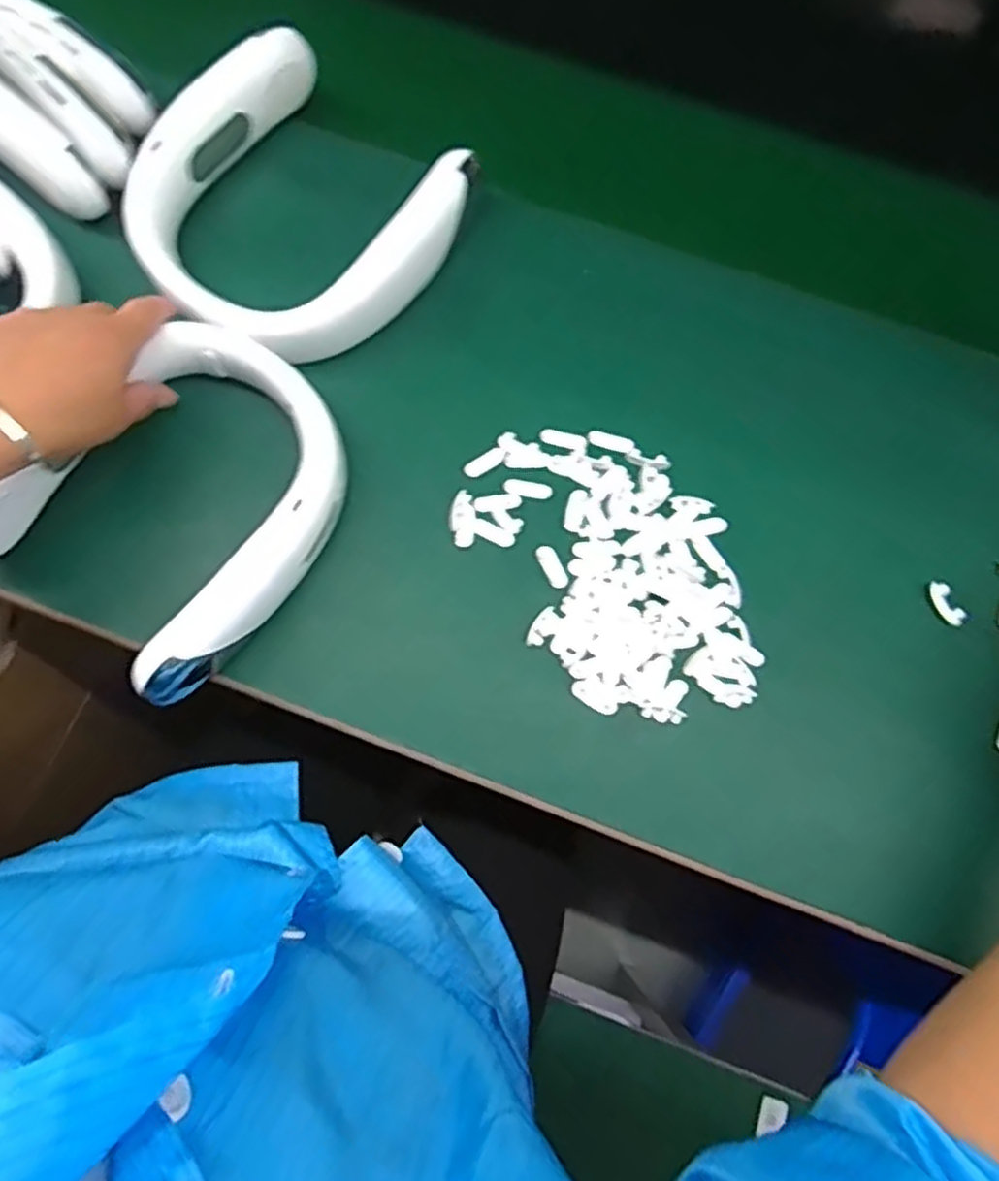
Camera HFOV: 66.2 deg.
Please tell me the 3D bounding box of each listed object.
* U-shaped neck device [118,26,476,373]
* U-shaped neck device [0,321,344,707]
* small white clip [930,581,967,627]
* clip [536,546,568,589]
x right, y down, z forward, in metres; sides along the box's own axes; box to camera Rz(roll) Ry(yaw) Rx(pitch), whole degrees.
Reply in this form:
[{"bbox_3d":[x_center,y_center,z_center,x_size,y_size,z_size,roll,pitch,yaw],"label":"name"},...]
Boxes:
[{"bbox_3d":[-0.139,-0.250,0.505,0.196,0.046,0.198,38,79,7],"label":"U-shaped neck device"},{"bbox_3d":[-0.186,-0.055,0.455,0.162,0.040,0.202,38,79,7],"label":"U-shaped neck device"},{"bbox_3d":[0.277,0.008,0.476,0.012,0.008,0.030,-22,79,-6],"label":"small white clip"},{"bbox_3d":[0.033,-0.015,0.476,0.011,0.004,0.029,-23,79,-6],"label":"clip"}]

